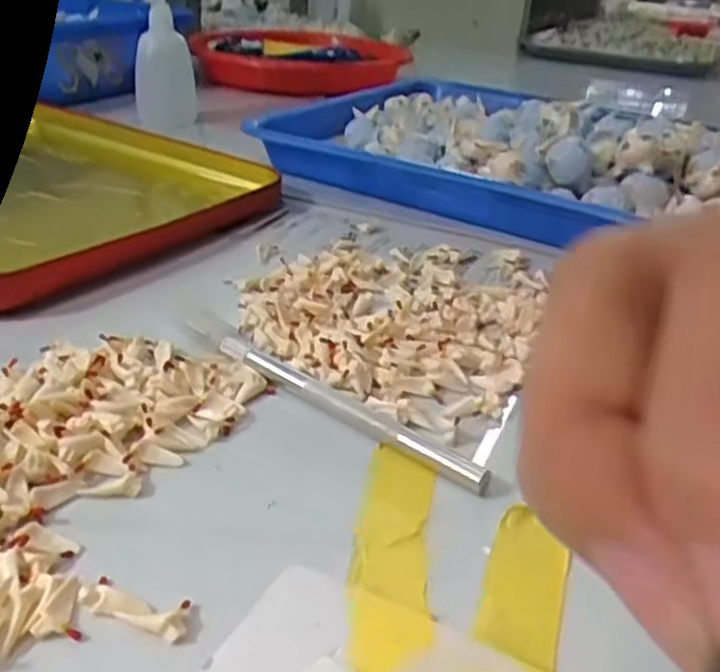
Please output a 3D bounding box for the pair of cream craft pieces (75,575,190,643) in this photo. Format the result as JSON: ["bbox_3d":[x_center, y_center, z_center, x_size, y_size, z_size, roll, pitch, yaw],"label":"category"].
[{"bbox_3d":[-0.052,0.062,0.170,0.026,0.005,0.010,10,30,10],"label":"pair of cream craft pieces"}]

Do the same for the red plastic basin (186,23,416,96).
[{"bbox_3d":[-0.051,-0.275,0.738,0.186,0.036,0.186,3,29,-2],"label":"red plastic basin"}]

